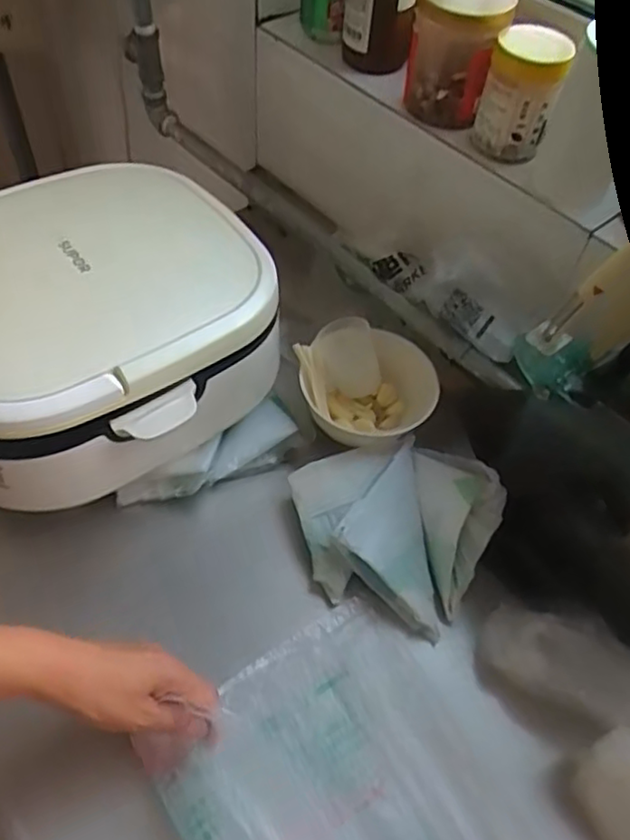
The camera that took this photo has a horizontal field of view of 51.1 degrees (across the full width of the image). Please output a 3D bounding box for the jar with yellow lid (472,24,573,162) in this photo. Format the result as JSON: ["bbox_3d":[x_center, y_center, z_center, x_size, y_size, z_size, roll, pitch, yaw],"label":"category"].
[{"bbox_3d":[0.178,-0.283,0.574,0.062,0.086,0.068,2,54,-3],"label":"jar with yellow lid"}]

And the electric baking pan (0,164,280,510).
[{"bbox_3d":[-0.206,-0.087,0.600,0.305,0.123,0.286,-33,63,-25],"label":"electric baking pan"}]

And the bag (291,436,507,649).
[{"bbox_3d":[0.066,0.085,0.595,0.174,0.066,0.158,27,57,15],"label":"bag"}]

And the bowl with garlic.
[{"bbox_3d":[0.056,-0.030,0.660,0.137,0.066,0.128,2,54,-3],"label":"bowl with garlic"}]

